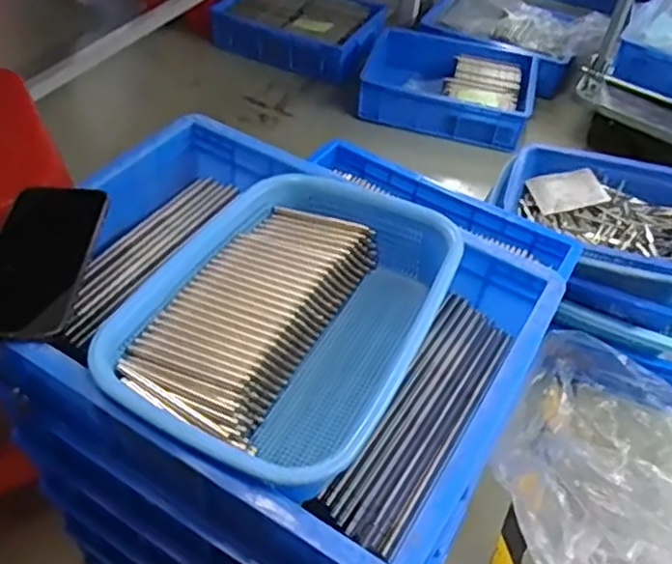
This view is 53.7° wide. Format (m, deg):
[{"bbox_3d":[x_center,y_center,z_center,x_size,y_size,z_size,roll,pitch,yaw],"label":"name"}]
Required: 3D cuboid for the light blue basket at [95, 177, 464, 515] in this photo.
[{"bbox_3d":[-0.034,0.023,0.542,0.200,0.079,0.305,23,49,15],"label":"light blue basket"}]

